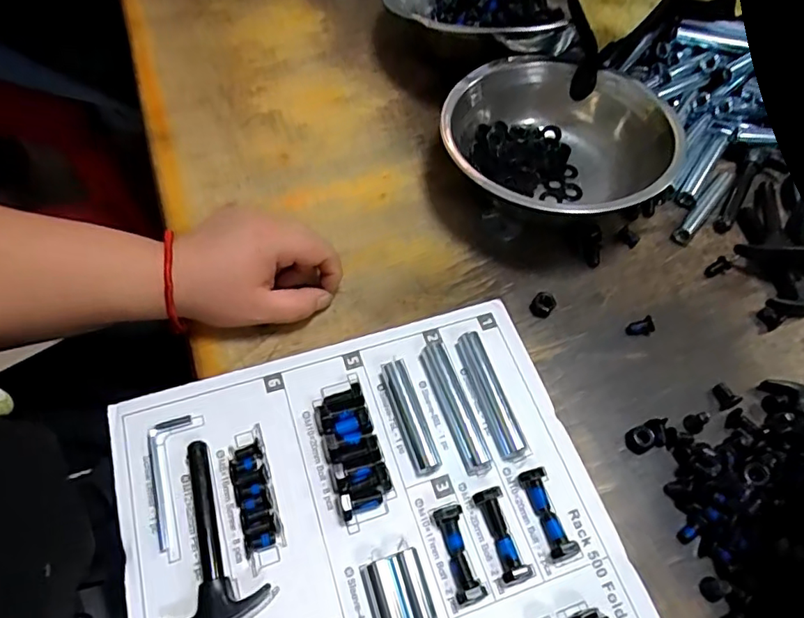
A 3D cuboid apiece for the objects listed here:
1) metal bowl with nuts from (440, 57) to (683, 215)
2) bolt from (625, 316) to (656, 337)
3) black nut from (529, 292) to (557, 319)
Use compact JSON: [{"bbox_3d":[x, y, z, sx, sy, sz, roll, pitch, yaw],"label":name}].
[{"bbox_3d":[0.123,-0.136,0.459,0.171,0.079,0.165,2,59,-3],"label":"metal bowl with nuts"},{"bbox_3d":[0.177,0.014,0.415,0.020,0.012,0.011,-12,61,-11],"label":"bolt"},{"bbox_3d":[0.105,-0.003,0.419,0.016,0.013,0.015,2,59,-3],"label":"black nut"}]

